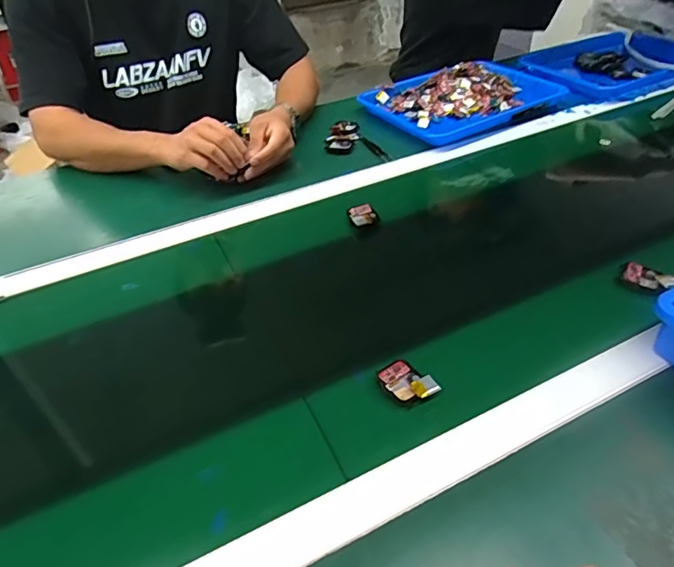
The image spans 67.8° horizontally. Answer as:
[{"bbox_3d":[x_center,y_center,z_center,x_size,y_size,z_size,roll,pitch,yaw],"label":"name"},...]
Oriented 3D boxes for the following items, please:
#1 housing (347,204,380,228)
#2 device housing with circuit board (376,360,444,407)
[{"bbox_3d":[0.036,-0.091,0.675,0.037,0.010,0.043,-15,41,-12],"label":"housing"},{"bbox_3d":[0.065,0.092,0.468,0.038,0.011,0.050,-25,44,-22],"label":"device housing with circuit board"}]

